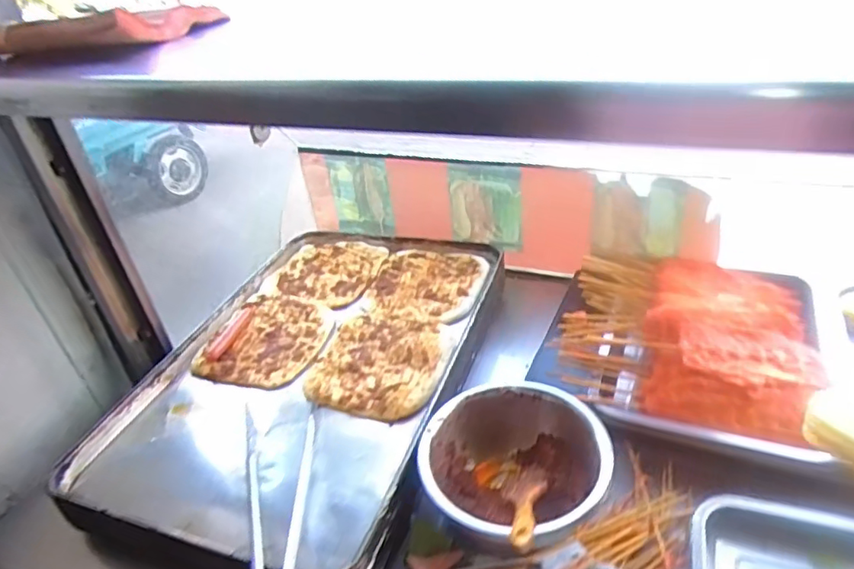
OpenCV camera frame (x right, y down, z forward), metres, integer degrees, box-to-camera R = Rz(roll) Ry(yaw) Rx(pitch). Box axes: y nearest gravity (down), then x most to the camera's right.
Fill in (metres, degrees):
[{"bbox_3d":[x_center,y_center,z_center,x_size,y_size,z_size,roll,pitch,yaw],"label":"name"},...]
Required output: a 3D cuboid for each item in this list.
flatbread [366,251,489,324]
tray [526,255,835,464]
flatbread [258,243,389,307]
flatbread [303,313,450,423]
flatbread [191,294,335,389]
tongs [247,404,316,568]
[{"bbox_3d":[-0.001,-0.003,0.921,0.180,0.014,0.180,8,35,22],"label":"flatbread"},{"bbox_3d":[0.325,0.059,0.744,0.322,0.089,0.329,10,37,25],"label":"tray"},{"bbox_3d":[-0.173,-0.023,0.982,0.176,0.010,0.171,6,35,20],"label":"flatbread"},{"bbox_3d":[-0.061,0.098,0.774,0.179,0.017,0.191,6,35,20],"label":"flatbread"},{"bbox_3d":[-0.229,0.080,0.848,0.164,0.011,0.188,7,35,21],"label":"flatbread"},{"bbox_3d":[-0.153,0.225,0.584,0.077,0.050,0.255,-10,33,-5],"label":"tongs"}]

